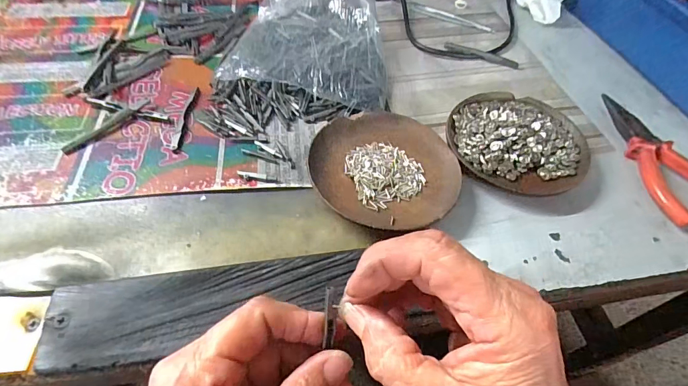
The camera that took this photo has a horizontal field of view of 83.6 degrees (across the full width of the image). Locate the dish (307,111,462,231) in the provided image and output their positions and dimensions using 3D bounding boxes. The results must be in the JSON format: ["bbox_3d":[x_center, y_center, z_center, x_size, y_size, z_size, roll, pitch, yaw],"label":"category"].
[{"bbox_3d":[0.032,-0.019,0.300,0.113,0.020,0.110,2,53,-2],"label":"dish"}]

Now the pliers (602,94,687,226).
[{"bbox_3d":[0.269,-0.034,0.330,0.050,0.015,0.138,0,53,-4],"label":"pliers"}]

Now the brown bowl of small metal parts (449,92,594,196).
[{"bbox_3d":[0.145,-0.045,0.328,0.111,0.021,0.101,2,53,-2],"label":"brown bowl of small metal parts"}]

